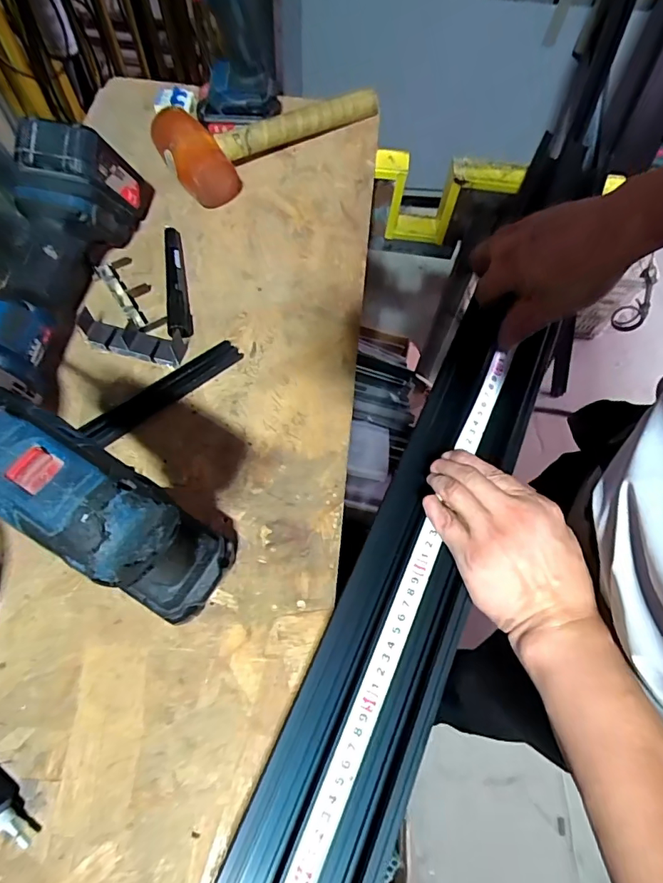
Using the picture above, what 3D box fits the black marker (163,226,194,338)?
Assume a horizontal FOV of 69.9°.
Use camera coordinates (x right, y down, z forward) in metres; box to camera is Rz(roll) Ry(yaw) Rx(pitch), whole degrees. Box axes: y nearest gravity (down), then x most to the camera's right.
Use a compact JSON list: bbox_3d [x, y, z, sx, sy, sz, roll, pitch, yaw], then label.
[{"bbox_3d":[-0.163,-0.173,0.498,0.022,0.020,0.148,-9,66,-7],"label":"black marker"}]

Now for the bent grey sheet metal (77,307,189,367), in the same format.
[{"bbox_3d":[-0.195,-0.101,0.462,0.100,0.020,0.033,13,65,3],"label":"bent grey sheet metal"}]

